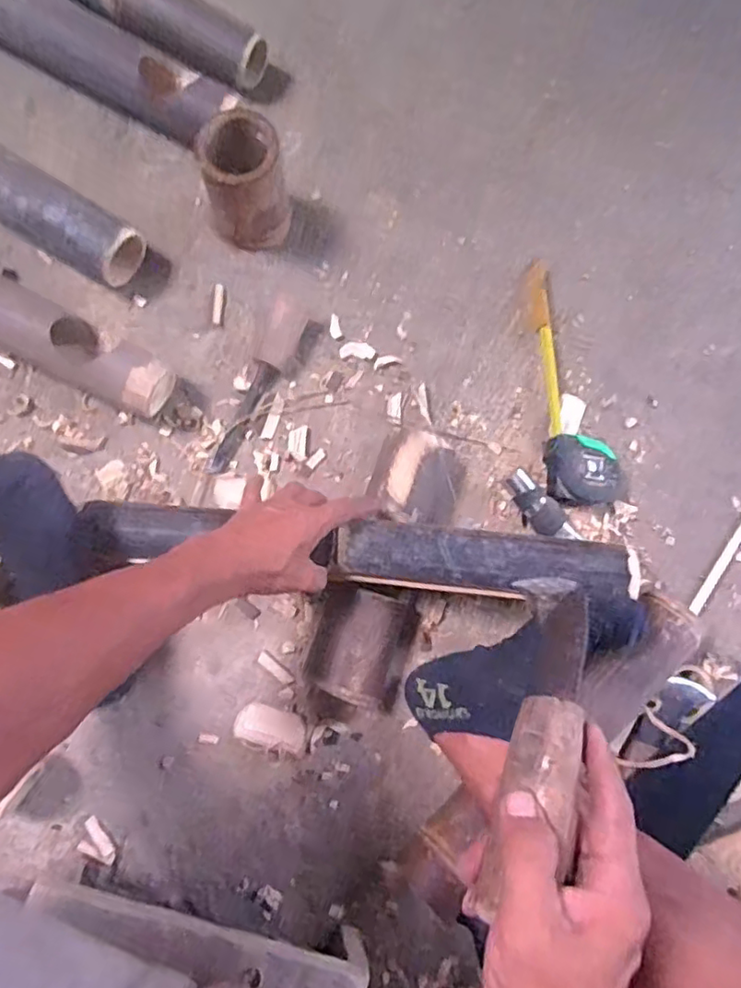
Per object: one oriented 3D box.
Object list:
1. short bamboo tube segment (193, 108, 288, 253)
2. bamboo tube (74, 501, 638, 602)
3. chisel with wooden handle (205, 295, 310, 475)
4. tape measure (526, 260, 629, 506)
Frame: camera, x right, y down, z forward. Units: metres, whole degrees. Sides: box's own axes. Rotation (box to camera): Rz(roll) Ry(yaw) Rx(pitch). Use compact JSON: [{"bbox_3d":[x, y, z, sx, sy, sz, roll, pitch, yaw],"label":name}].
[{"bbox_3d":[-0.133,-0.329,0.662,0.080,0.140,0.074,1,79,-7],"label":"short bamboo tube segment"},{"bbox_3d":[-0.014,0.055,0.579,0.510,0.057,0.072,5,77,1],"label":"bamboo tube"},{"bbox_3d":[-0.126,-0.118,0.655,0.035,0.035,0.204,25,77,-2],"label":"chisel with wooden handle"},{"bbox_3d":[0.248,-0.137,0.718,0.100,0.046,0.308,0,79,-7],"label":"tape measure"}]

